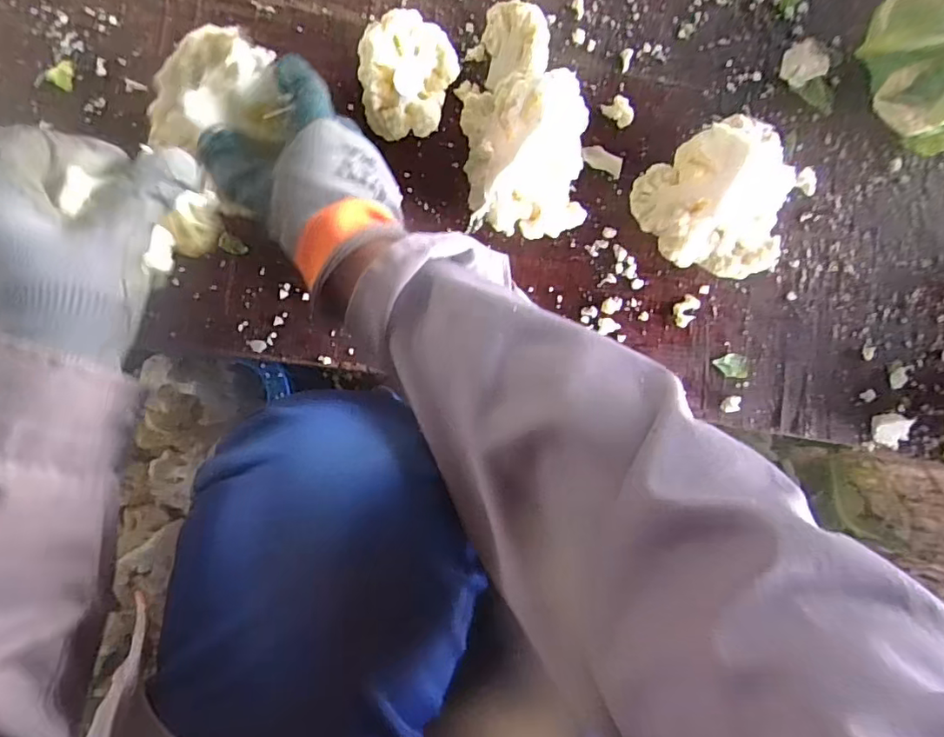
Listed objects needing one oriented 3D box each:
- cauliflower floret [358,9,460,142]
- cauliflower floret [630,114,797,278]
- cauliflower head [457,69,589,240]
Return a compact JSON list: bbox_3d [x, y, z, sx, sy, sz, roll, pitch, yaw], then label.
[{"bbox_3d":[-0.045,-0.201,0.396,0.059,0.066,0.074,19,86,-6],"label":"cauliflower floret"},{"bbox_3d":[0.181,-0.117,0.409,0.099,0.080,0.105,0,88,-7],"label":"cauliflower floret"},{"bbox_3d":[0.040,-0.147,0.394,0.086,0.074,0.100,-4,89,-7],"label":"cauliflower head"}]

